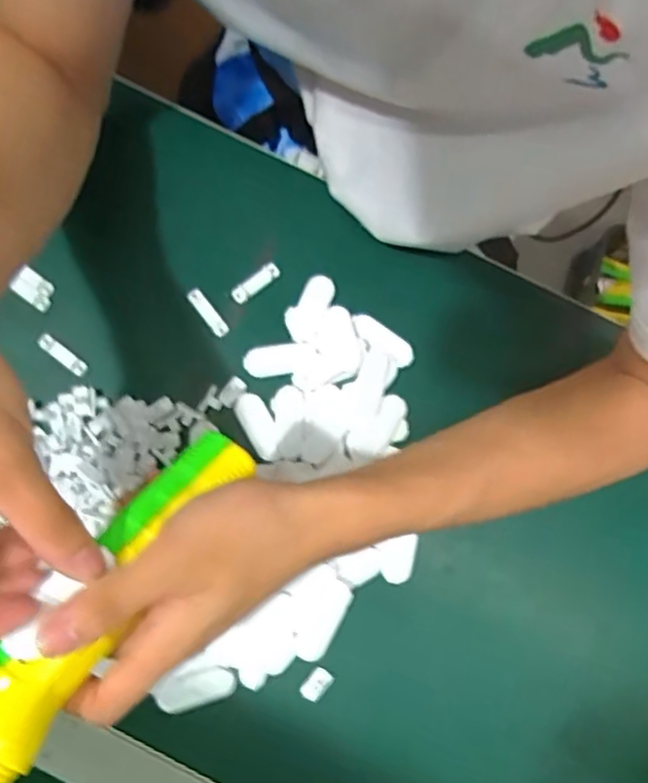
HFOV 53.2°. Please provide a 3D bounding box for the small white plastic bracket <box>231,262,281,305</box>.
[{"bbox_3d":[-0.049,-0.078,0.461,0.038,0.004,0.012,-37,82,-7],"label":"small white plastic bracket"}]

